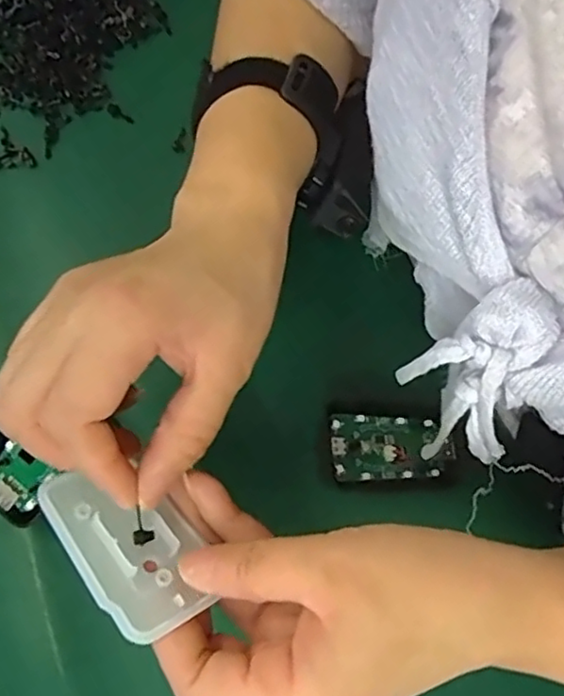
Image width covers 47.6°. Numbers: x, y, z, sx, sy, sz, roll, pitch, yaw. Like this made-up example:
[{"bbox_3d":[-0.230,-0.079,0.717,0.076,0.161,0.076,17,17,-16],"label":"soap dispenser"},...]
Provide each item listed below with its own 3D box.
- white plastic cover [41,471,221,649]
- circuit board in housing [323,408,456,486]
[{"bbox_3d":[-0.052,0.066,0.225,0.043,0.008,0.067,-18,54,-40],"label":"white plastic cover"},{"bbox_3d":[0.053,0.047,0.313,0.066,0.004,0.036,1,69,-19],"label":"circuit board in housing"}]

